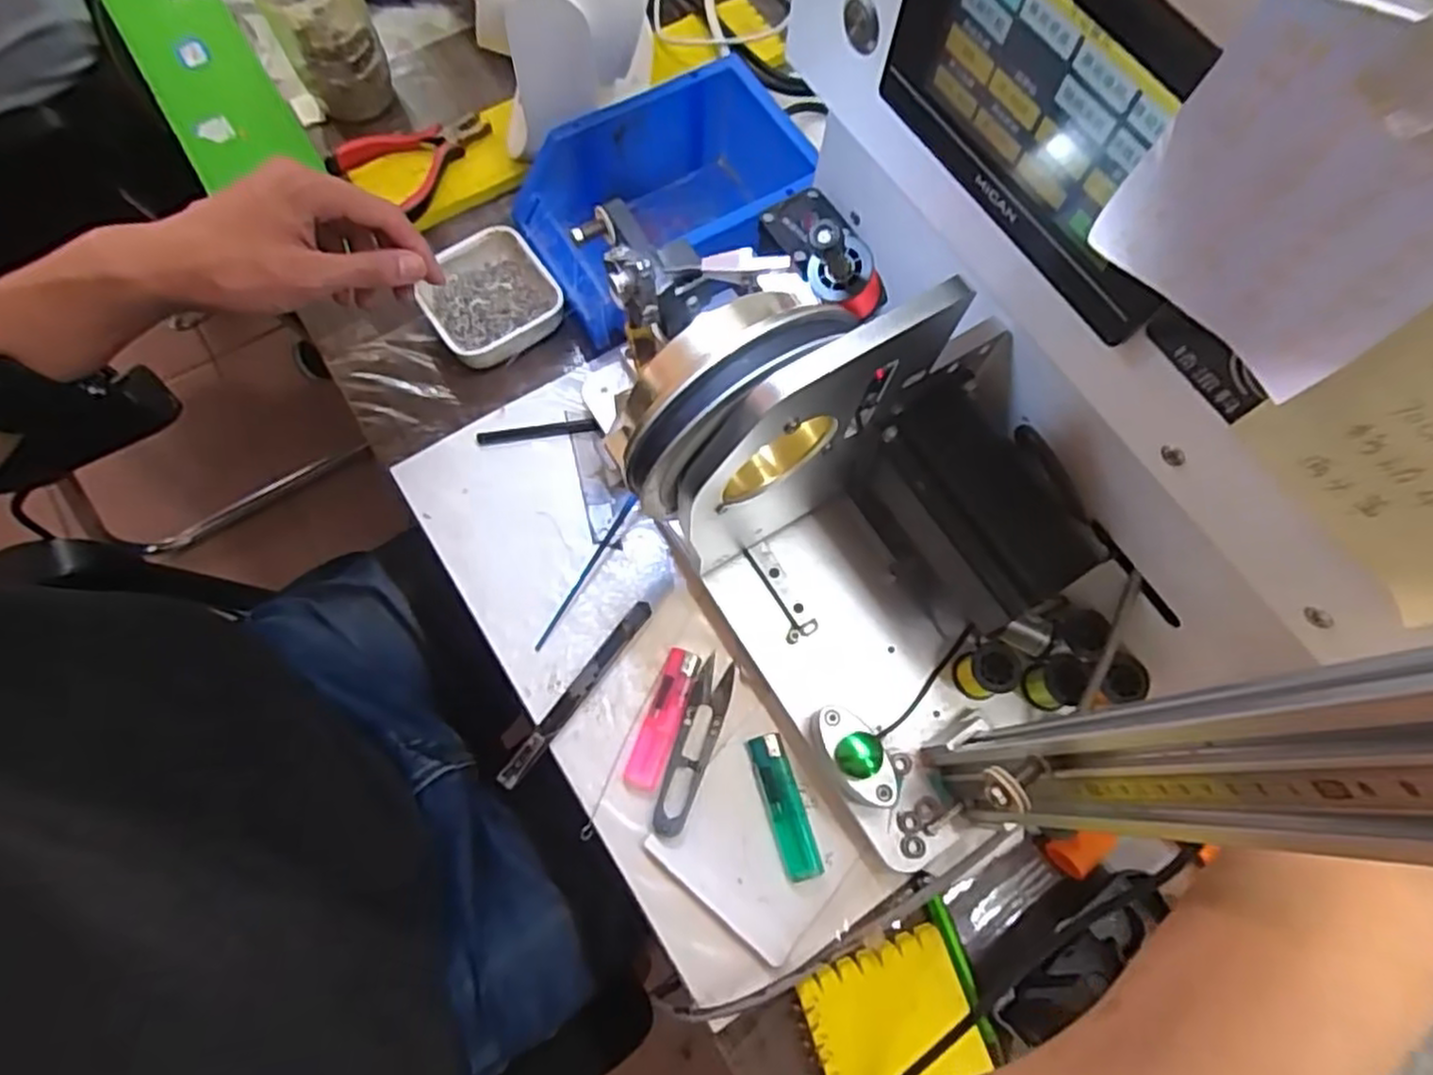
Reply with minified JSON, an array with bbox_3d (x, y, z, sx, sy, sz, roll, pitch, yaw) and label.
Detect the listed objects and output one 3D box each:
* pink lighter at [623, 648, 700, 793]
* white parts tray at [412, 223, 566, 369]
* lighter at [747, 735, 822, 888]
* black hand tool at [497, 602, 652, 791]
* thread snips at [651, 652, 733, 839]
[{"bbox_3d":[-0.031,0.105,0.424,0.021,0.011,0.080,18,71,4],"label":"pink lighter"},{"bbox_3d":[-0.152,-0.159,0.497,0.081,0.029,0.085,-34,75,-13],"label":"white parts tray"},{"bbox_3d":[0.039,0.152,0.414,0.020,0.011,0.078,-16,72,-8],"label":"lighter"},{"bbox_3d":[-0.081,0.090,0.429,0.011,0.010,0.127,36,73,10],"label":"black hand tool"},{"bbox_3d":[-0.012,0.119,0.423,0.023,0.007,0.101,16,71,3],"label":"thread snips"}]

